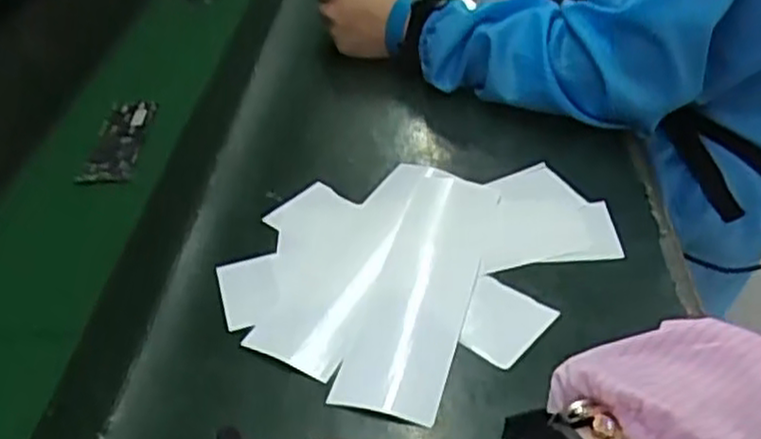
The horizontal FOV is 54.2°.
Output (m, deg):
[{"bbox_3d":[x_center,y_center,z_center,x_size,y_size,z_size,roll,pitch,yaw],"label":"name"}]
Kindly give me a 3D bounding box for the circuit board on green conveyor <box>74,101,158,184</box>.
[{"bbox_3d":[-0.231,-0.075,0.664,0.046,0.015,0.131,-2,42,4],"label":"circuit board on green conveyor"}]

